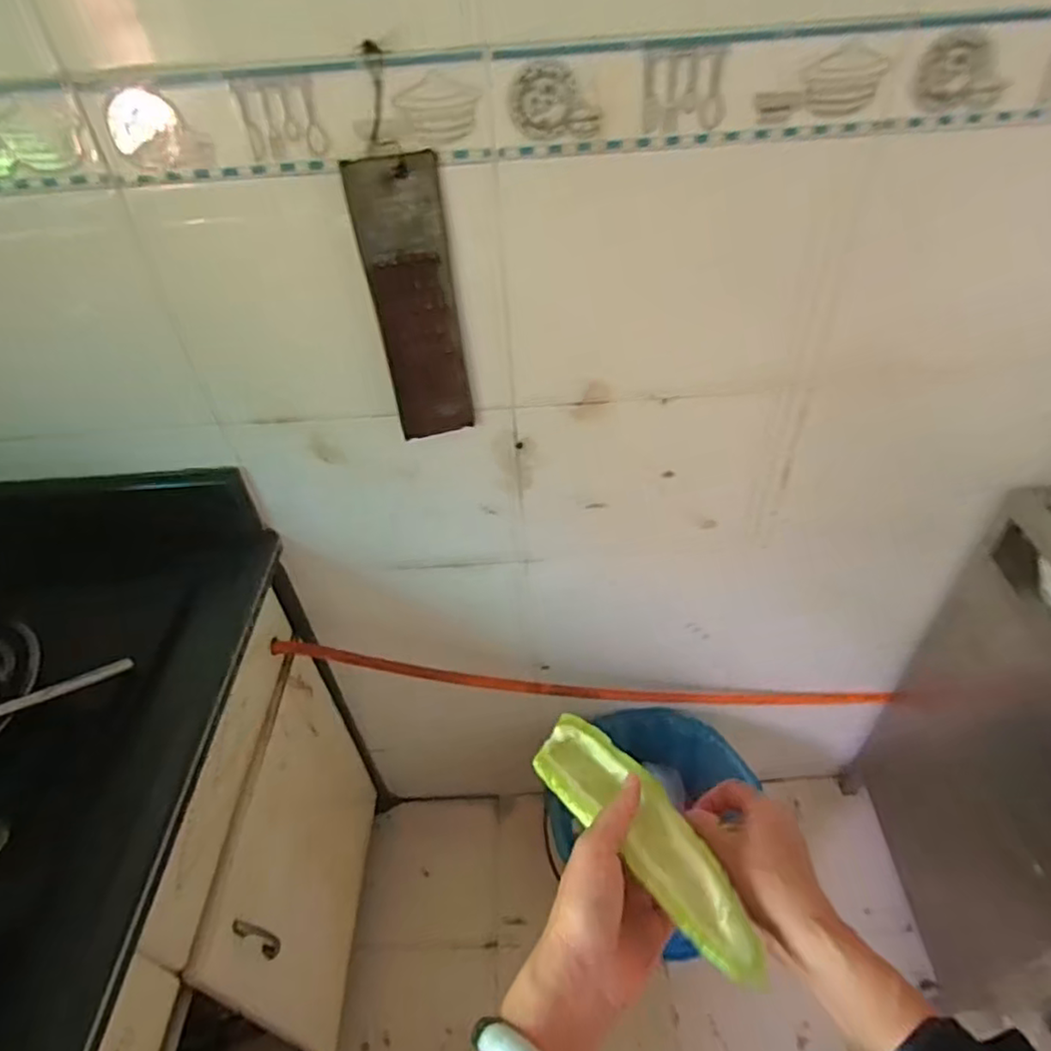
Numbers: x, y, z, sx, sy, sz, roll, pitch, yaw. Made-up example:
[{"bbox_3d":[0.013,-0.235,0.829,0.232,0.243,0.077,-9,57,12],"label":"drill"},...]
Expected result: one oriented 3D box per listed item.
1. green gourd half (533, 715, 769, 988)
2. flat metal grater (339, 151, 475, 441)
[{"bbox_3d":[0.077,0.200,0.417,0.058,0.019,0.180,-29,52,-24],"label":"green gourd half"},{"bbox_3d":[-0.106,-0.210,0.645,0.079,0.272,0.016,-15,45,-11],"label":"flat metal grater"}]

